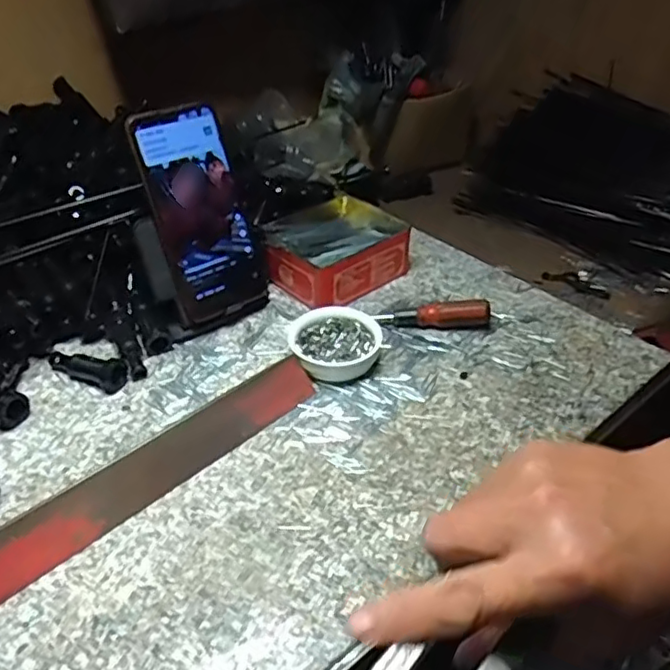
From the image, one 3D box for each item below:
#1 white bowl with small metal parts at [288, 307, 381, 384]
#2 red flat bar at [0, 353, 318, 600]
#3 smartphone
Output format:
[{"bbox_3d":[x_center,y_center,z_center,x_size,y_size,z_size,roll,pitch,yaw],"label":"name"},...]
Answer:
[{"bbox_3d":[-0.001,0.009,0.502,0.071,0.026,0.067,0,38,0],"label":"white bowl with small metal parts"},{"bbox_3d":[-0.115,0.084,0.407,0.257,0.034,0.011,-31,7,-36],"label":"red flat bar"},{"bbox_3d":[-0.109,-0.099,0.520,0.090,0.168,0.010,-23,19,-31],"label":"smartphone"}]

